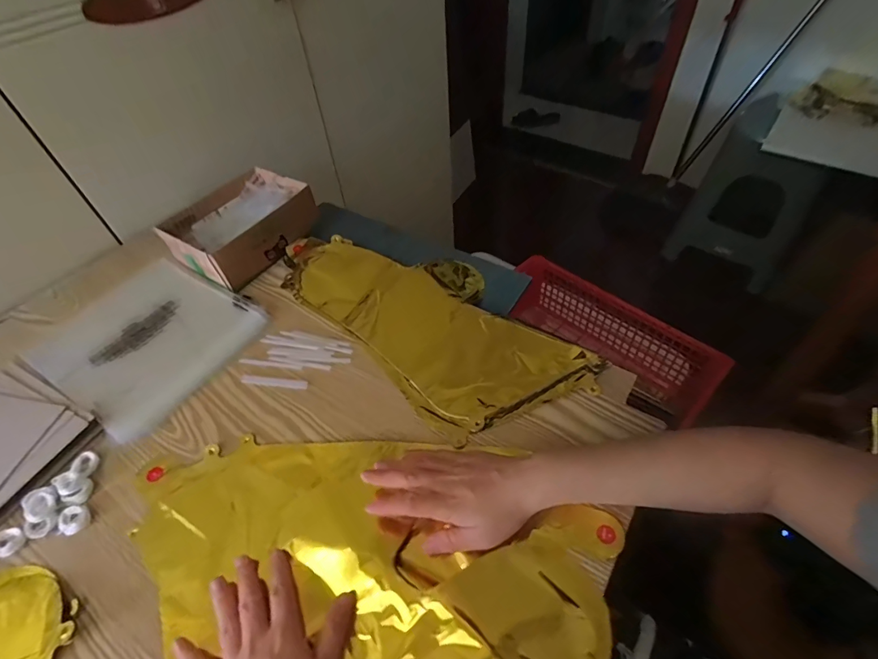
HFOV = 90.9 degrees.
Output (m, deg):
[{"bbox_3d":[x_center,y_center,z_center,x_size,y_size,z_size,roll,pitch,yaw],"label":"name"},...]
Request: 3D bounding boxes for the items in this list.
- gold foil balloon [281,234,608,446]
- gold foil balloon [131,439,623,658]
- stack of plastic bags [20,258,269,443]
[{"bbox_3d":[-0.022,-0.024,0.563,0.202,0.036,0.424,-38,57,-24],"label":"gold foil balloon"},{"bbox_3d":[-0.076,0.200,0.379,0.335,0.019,0.387,-39,58,-25],"label":"gold foil balloon"},{"bbox_3d":[-0.370,0.006,0.549,0.232,0.012,0.203,24,56,22],"label":"stack of plastic bags"}]

